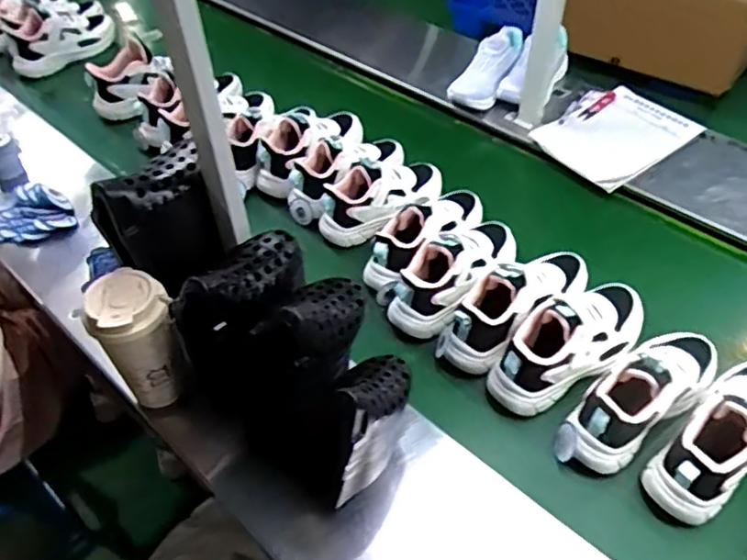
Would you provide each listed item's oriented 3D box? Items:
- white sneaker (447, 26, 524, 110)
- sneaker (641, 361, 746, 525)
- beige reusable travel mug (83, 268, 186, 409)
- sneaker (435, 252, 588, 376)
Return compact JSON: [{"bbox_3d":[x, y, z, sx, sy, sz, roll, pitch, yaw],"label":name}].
[{"bbox_3d":[0.218,-0.406,1.189,0.072,0.069,0.174,40,94,33],"label":"white sneaker"},{"bbox_3d":[0.417,0.165,0.707,0.236,0.103,0.093,-34,54,-25],"label":"sneaker"},{"bbox_3d":[-0.267,0.077,0.730,0.084,0.175,0.084,-25,50,-18],"label":"beige reusable travel mug"},{"bbox_3d":[0.201,0.018,0.854,0.254,0.096,0.093,-31,53,-23],"label":"sneaker"}]

